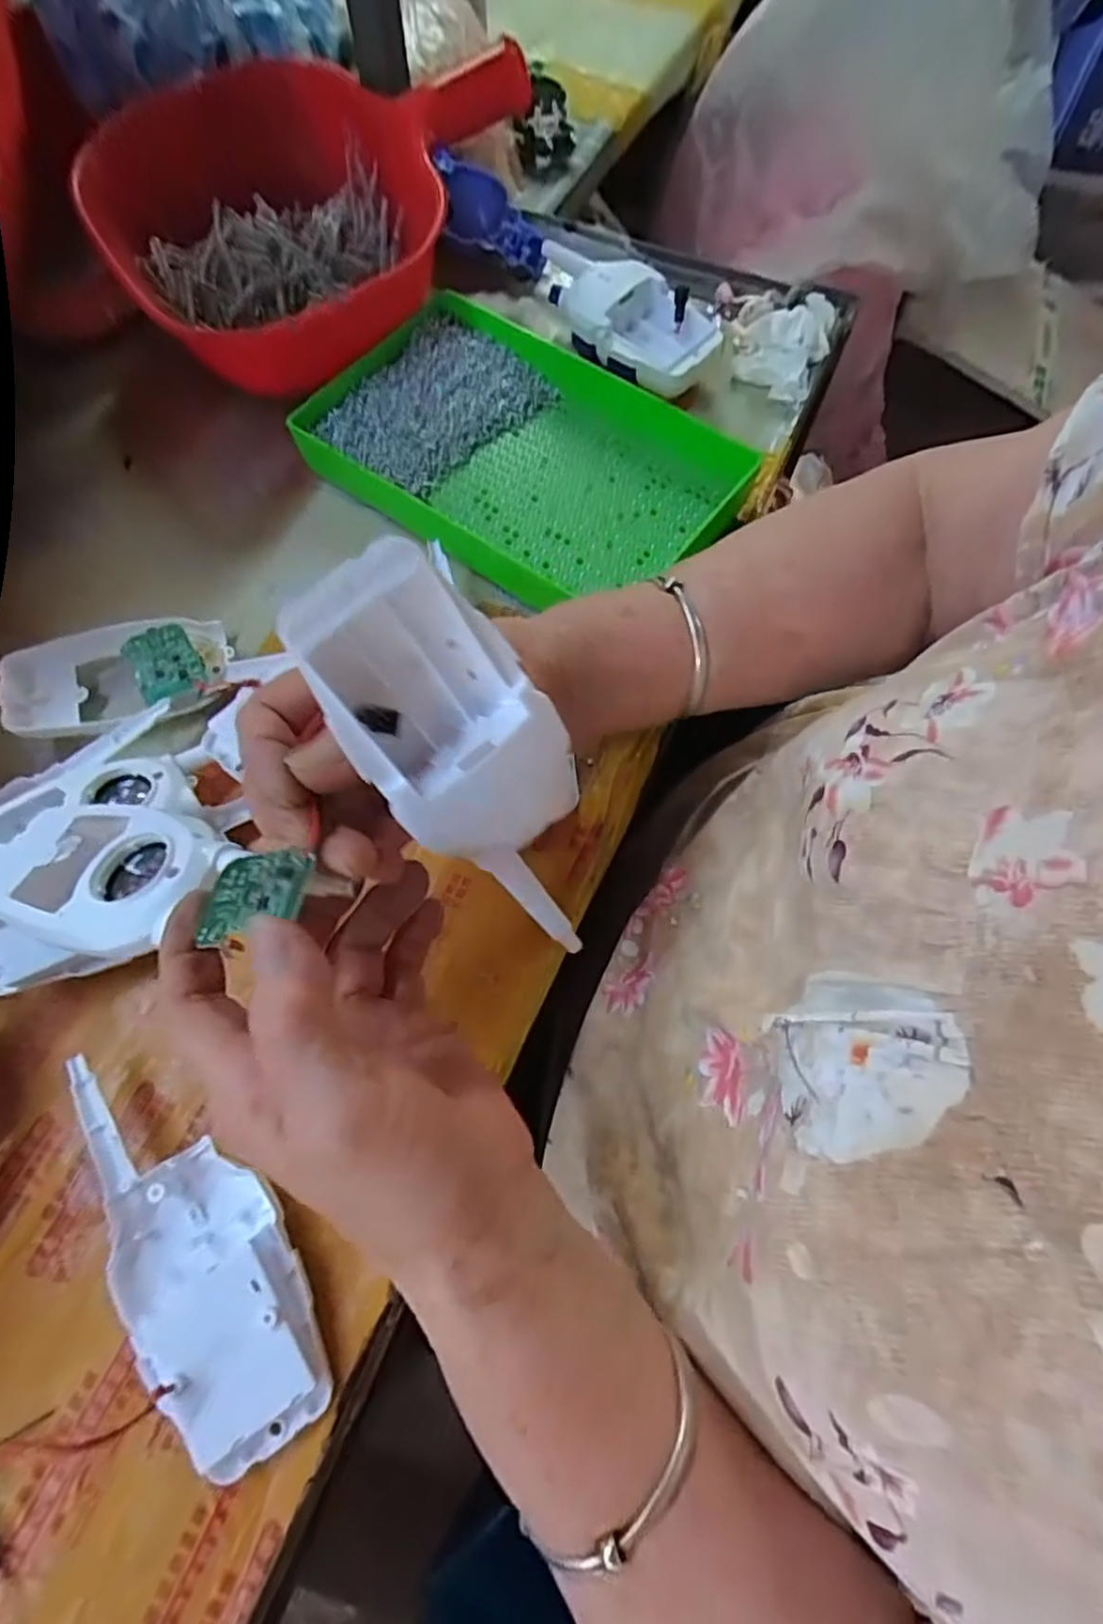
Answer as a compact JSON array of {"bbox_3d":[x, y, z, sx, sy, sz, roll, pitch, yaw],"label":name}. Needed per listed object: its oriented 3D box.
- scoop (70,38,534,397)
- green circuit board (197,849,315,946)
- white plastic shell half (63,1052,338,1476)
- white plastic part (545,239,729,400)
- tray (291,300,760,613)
[{"bbox_3d":[-0.145,-0.387,0.427,0.267,0.086,0.181,-40,73,-14],"label":"scoop"},{"bbox_3d":[-0.097,0.027,0.220,0.040,0.004,0.030,-7,55,22],"label":"green circuit board"},{"bbox_3d":[-0.142,0.169,0.272,0.062,0.022,0.159,-31,71,-11],"label":"white plastic shell half"},{"bbox_3d":[0.044,-0.330,0.446,0.147,0.031,0.063,38,74,14],"label":"white plastic part"},{"bbox_3d":[-0.021,-0.213,0.404,0.241,0.029,0.149,32,73,12],"label":"tray"}]

